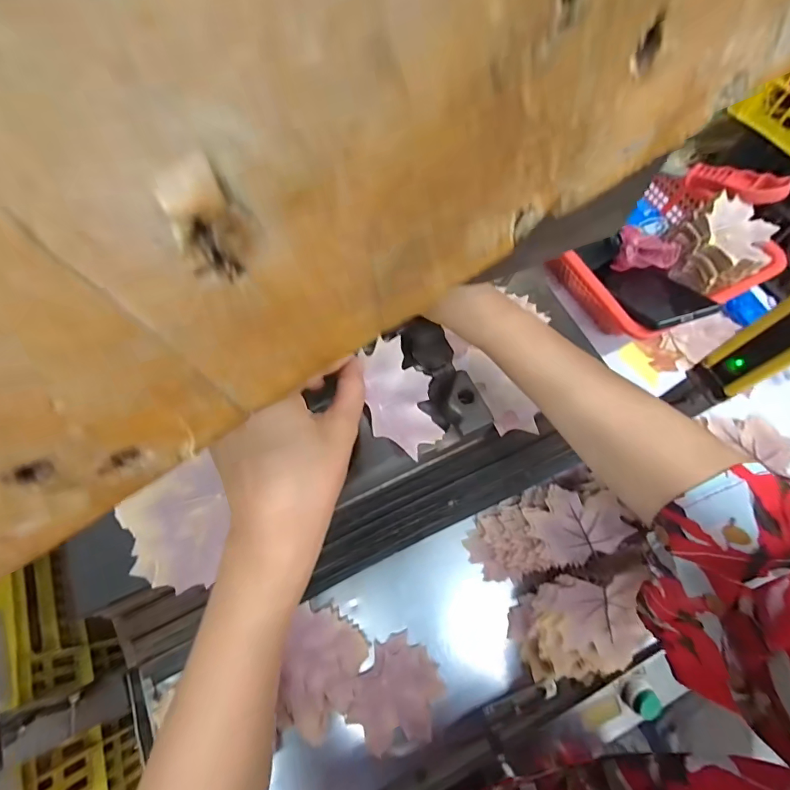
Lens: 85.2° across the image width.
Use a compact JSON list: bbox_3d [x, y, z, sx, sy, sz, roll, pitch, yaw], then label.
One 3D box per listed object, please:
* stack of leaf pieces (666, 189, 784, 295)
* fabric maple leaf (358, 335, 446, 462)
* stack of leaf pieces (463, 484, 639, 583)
[{"bbox_3d":[0.356,-0.161,0.468,0.079,0.058,0.096,-39,74,-15],"label":"stack of leaf pieces"},{"bbox_3d":[0.005,0.000,0.300,0.059,0.009,0.082,-4,70,-37],"label":"fabric maple leaf"},{"bbox_3d":[0.144,0.128,0.417,0.141,0.067,0.074,-19,69,-9],"label":"stack of leaf pieces"}]

